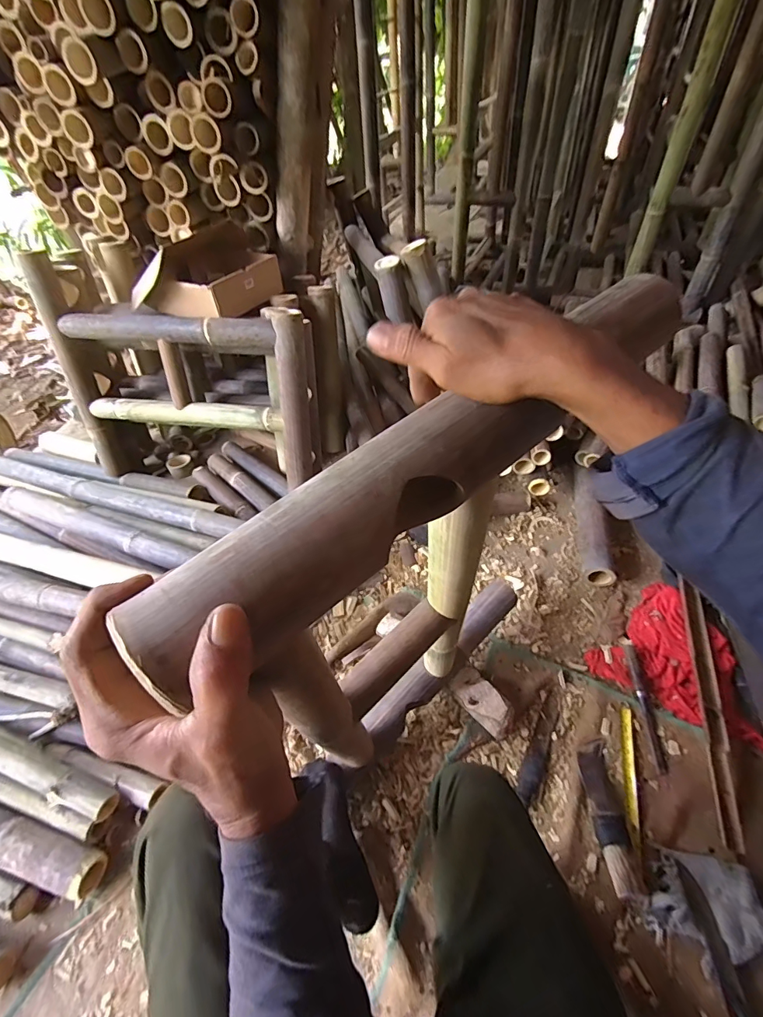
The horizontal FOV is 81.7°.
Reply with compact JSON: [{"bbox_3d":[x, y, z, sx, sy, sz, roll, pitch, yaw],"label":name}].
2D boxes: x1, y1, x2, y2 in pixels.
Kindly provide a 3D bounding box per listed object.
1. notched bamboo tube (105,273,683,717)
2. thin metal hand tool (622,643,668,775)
[{"bbox_3d":[0.079,-0.056,0.315,0.512,0.047,0.063,-35,54,-22],"label":"notched bamboo tube"},{"bbox_3d":[0.532,0.392,0.888,0.024,0.021,0.241,0,48,4],"label":"thin metal hand tool"}]

